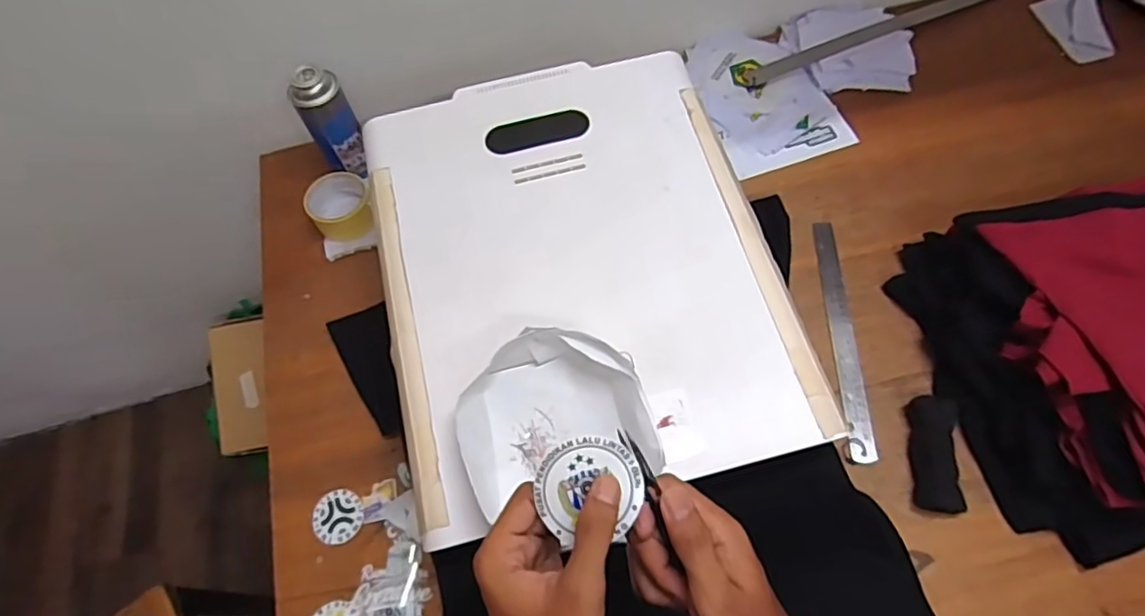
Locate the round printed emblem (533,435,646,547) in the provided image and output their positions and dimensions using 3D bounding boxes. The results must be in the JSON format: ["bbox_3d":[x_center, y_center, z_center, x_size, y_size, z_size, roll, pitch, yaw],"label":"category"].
[{"bbox_3d":[0.011,0.106,0.365,0.061,0.007,0.060,-13,93,-5],"label":"round printed emblem"}]

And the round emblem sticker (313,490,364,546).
[{"bbox_3d":[-0.268,0.239,0.707,0.055,0.005,0.060,-1,60,1],"label":"round emblem sticker"}]

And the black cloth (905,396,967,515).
[{"bbox_3d":[0.407,0.163,0.695,0.042,0.034,0.124,5,65,4],"label":"black cloth"}]

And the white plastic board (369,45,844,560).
[{"bbox_3d":[0.001,-0.059,0.654,0.398,0.021,0.498,-14,65,-4],"label":"white plastic board"}]

